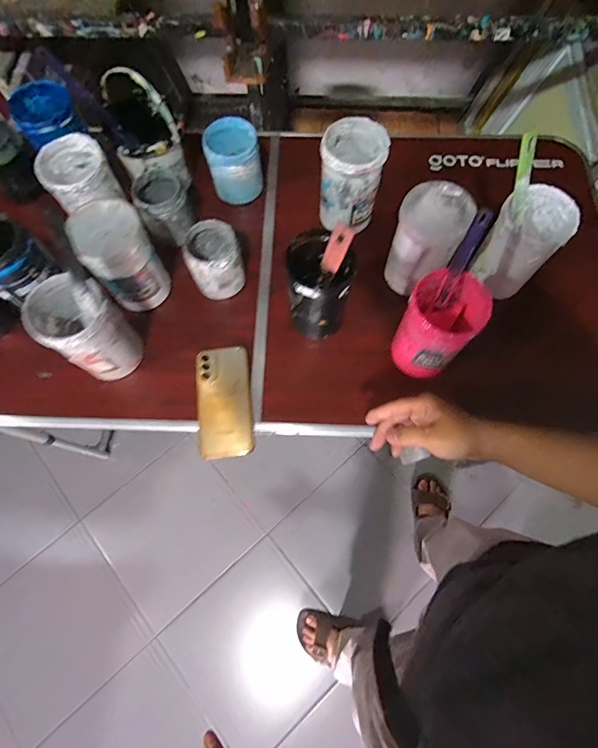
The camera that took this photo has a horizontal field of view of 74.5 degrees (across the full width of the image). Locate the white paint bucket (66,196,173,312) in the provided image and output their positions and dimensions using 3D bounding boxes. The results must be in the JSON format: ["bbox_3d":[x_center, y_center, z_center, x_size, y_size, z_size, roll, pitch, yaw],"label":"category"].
[{"bbox_3d":[-0.258,-0.175,0.575,0.092,0.174,0.094,0,70,0],"label":"white paint bucket"}]

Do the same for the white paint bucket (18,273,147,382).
[{"bbox_3d":[-0.298,-0.062,0.554,0.105,0.161,0.091,35,74,12],"label":"white paint bucket"}]

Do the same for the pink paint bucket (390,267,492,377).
[{"bbox_3d":[0.188,-0.066,0.543,0.087,0.137,0.090,0,70,0],"label":"pink paint bucket"}]

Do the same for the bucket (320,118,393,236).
[{"bbox_3d":[0.083,-0.312,0.631,0.090,0.138,0.091,0,70,0],"label":"bucket"}]

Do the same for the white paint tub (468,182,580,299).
[{"bbox_3d":[0.323,-0.190,0.588,0.089,0.153,0.092,0,70,0],"label":"white paint tub"}]

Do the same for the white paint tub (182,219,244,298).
[{"bbox_3d":[-0.133,-0.181,0.621,0.084,0.087,0.088,-13,71,-4],"label":"white paint tub"}]

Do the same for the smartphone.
[{"bbox_3d":[-0.111,0.040,0.591,0.081,0.012,0.165,-8,71,-2],"label":"smartphone"}]

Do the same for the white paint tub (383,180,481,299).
[{"bbox_3d":[0.185,-0.193,0.586,0.096,0.141,0.090,23,72,8],"label":"white paint tub"}]

